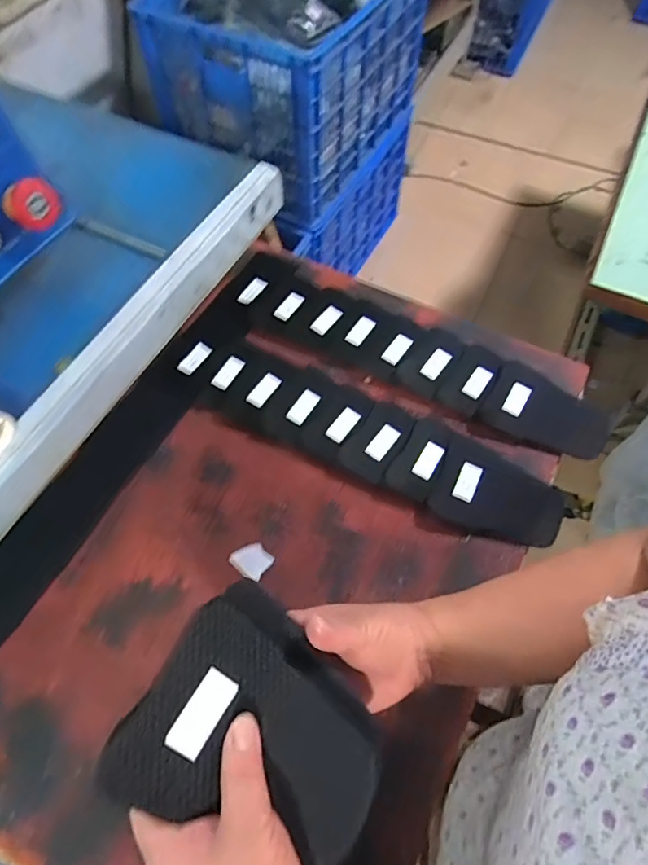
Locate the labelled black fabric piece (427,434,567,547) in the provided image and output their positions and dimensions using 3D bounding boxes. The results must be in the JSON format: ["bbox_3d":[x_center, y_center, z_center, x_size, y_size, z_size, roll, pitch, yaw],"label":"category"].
[{"bbox_3d":[0.191,0.066,0.569,0.131,0.014,0.098,24,64,13],"label":"labelled black fabric piece"}]

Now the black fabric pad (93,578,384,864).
[{"bbox_3d":[-0.032,0.174,0.305,0.148,0.019,0.117,39,65,-13],"label":"black fabric pad"}]

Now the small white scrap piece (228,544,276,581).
[{"bbox_3d":[-0.075,0.134,0.544,0.034,0.005,0.038,-41,69,-20],"label":"small white scrap piece"}]

